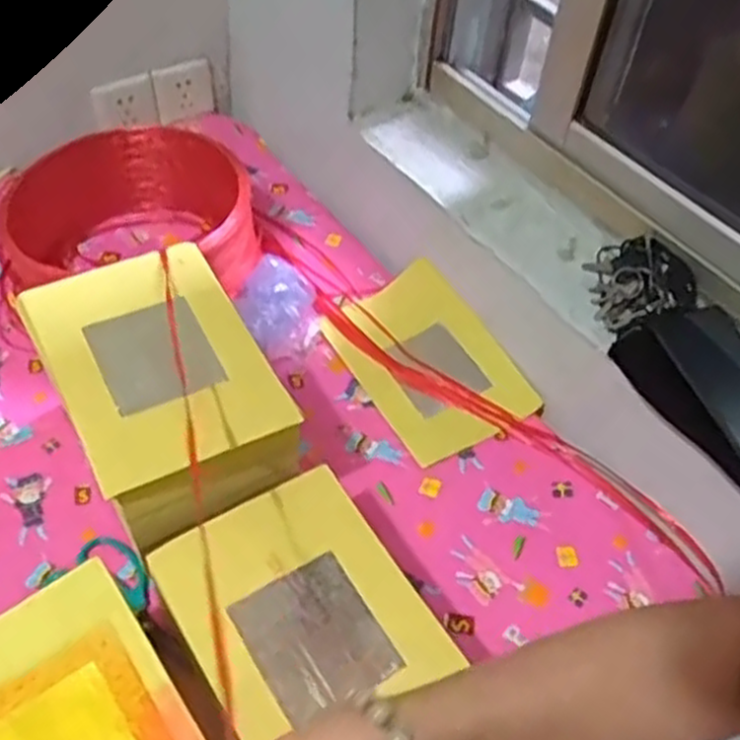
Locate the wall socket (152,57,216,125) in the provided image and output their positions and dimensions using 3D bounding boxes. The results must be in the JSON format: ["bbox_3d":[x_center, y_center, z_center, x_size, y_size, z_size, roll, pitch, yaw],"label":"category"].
[{"bbox_3d":[-0.271,-0.409,1.150,0.085,0.076,0.025,-24,56,-24],"label":"wall socket"}]

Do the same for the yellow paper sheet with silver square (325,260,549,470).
[{"bbox_3d":[0.064,-0.014,0.893,0.152,0.022,0.231,-32,64,-9],"label":"yellow paper sheet with silver square"}]

